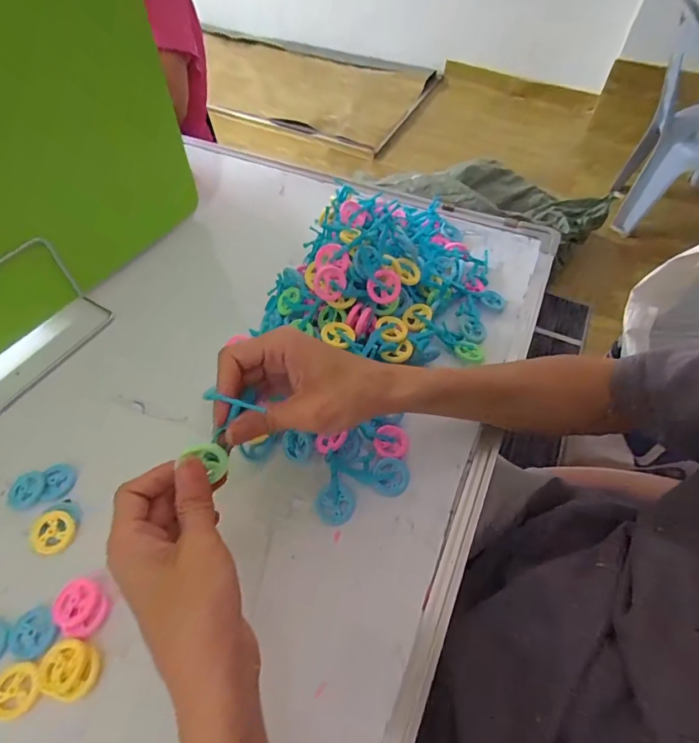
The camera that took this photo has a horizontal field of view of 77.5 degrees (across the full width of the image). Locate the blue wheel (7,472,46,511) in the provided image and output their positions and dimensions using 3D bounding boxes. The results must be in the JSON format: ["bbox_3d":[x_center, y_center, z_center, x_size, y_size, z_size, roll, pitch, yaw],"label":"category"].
[{"bbox_3d":[-0.255,0.094,0.345,0.027,0.005,0.028,0,54,-1],"label":"blue wheel"}]

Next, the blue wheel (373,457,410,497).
[{"bbox_3d":[0.034,0.085,0.353,0.028,0.008,0.029,0,54,-1],"label":"blue wheel"}]

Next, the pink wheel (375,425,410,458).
[{"bbox_3d":[0.036,0.059,0.365,0.027,0.008,0.027,0,54,-1],"label":"pink wheel"}]

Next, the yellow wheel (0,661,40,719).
[{"bbox_3d":[-0.208,0.196,0.268,0.030,0.004,0.029,0,54,-1],"label":"yellow wheel"}]

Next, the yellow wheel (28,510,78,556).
[{"bbox_3d":[-0.221,0.119,0.324,0.029,0.007,0.030,0,54,-1],"label":"yellow wheel"}]

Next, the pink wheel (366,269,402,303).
[{"bbox_3d":[0.031,-0.076,0.388,0.030,0.028,0.004,14,17,-5],"label":"pink wheel"}]

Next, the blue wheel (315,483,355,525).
[{"bbox_3d":[-0.011,0.104,0.341,0.029,0.007,0.030,0,54,-1],"label":"blue wheel"}]

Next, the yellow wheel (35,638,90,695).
[{"bbox_3d":[-0.181,0.186,0.274,0.029,0.004,0.029,0,54,-1],"label":"yellow wheel"}]

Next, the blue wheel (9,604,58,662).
[{"bbox_3d":[-0.210,0.174,0.287,0.027,0.004,0.031,-35,62,-23],"label":"blue wheel"}]

